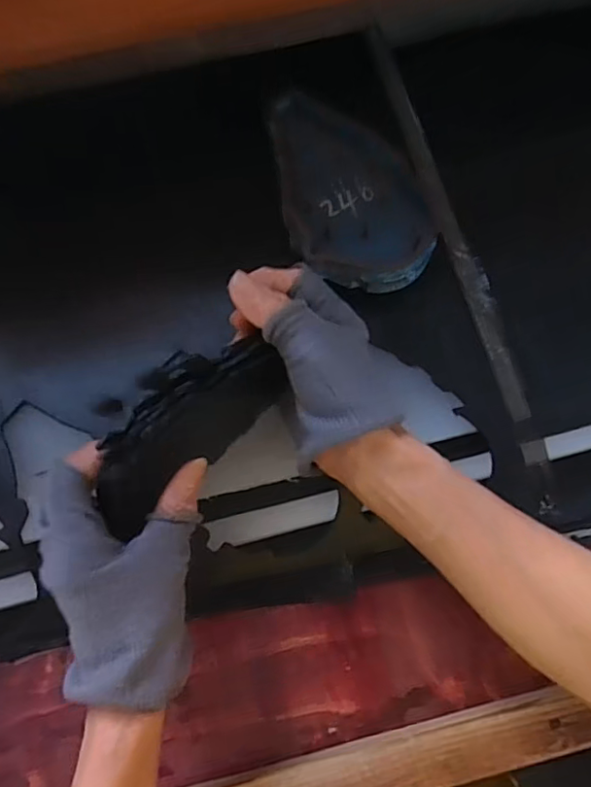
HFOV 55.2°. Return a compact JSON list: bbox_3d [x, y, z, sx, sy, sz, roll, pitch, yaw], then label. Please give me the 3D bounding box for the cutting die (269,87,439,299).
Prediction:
[{"bbox_3d":[0.035,-0.138,0.392,0.089,0.033,0.147,-14,74,-4],"label":"cutting die"}]

